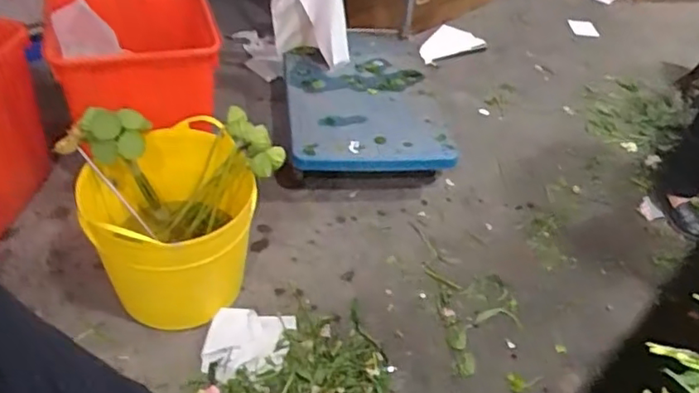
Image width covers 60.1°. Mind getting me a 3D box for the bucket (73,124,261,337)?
[{"bbox_3d":[-0.476,0.096,1.650,0.412,0.425,0.469,-10,46,-19],"label":"bucket"}]

